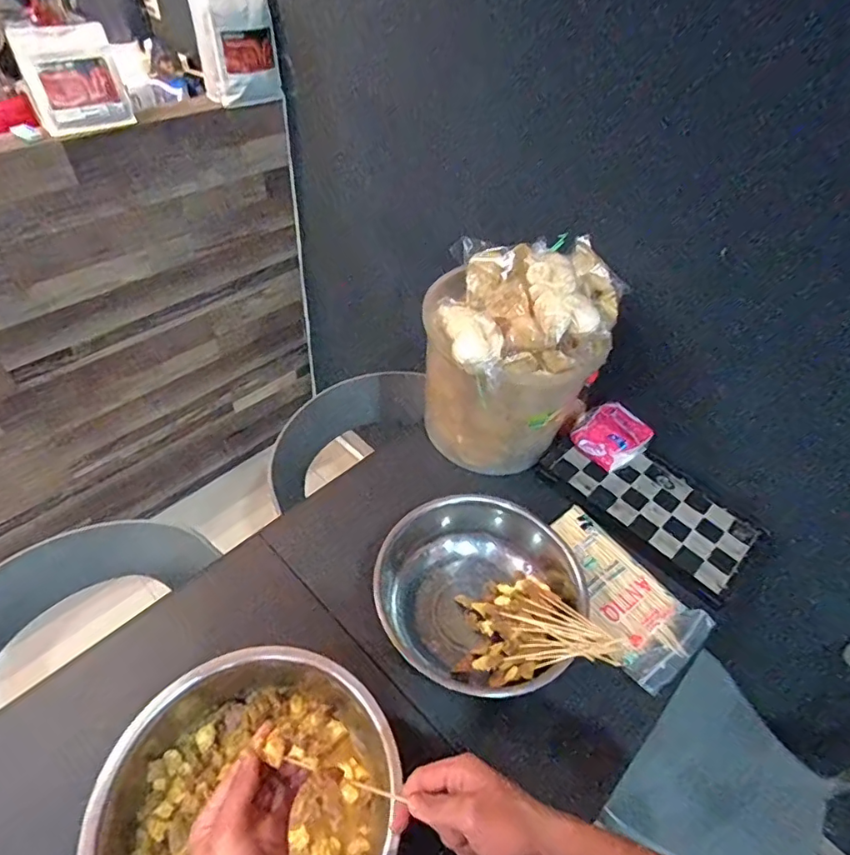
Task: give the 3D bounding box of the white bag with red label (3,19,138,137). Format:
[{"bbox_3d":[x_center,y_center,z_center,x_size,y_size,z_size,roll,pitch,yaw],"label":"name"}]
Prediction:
[{"bbox_3d":[-0.635,-0.635,0.988,0.153,0.150,0.073,-30,58,-28],"label":"white bag with red label"}]

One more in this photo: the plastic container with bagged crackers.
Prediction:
[{"bbox_3d":[0.146,-0.106,0.888,0.279,0.333,0.225,-9,50,-14],"label":"plastic container with bagged crackers"}]

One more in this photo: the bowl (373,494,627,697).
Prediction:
[{"bbox_3d":[0.077,0.241,0.774,0.286,0.139,0.271,3,48,-4],"label":"bowl"}]

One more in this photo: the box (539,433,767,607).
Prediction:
[{"bbox_3d":[0.379,0.121,0.928,0.175,0.027,0.339,-33,60,-30],"label":"box"}]

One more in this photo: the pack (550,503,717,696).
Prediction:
[{"bbox_3d":[0.286,0.239,0.819,0.141,0.017,0.264,-25,56,-26],"label":"pack"}]

